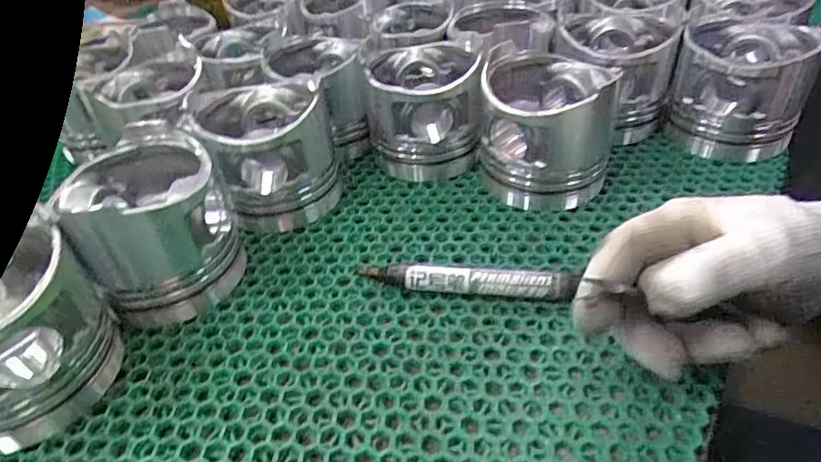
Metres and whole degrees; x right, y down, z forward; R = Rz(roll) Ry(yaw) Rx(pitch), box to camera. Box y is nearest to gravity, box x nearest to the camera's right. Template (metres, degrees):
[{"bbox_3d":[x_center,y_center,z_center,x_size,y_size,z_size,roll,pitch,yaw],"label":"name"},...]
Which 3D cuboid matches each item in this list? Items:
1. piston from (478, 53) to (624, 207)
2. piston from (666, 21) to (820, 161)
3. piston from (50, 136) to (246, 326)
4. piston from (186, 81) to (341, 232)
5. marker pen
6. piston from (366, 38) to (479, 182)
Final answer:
[{"bbox_3d":[0.095,-0.072,0.371,0.086,0.084,0.092,8,42,15],"label":"piston"},{"bbox_3d":[0.246,-0.110,0.395,0.082,0.087,0.089,19,46,26],"label":"piston"},{"bbox_3d":[-0.155,-0.005,0.322,0.087,0.082,0.090,-21,43,-18],"label":"piston"},{"bbox_3d":[-0.099,-0.055,0.377,0.084,0.078,0.084,-8,40,-4],"label":"piston"},{"bbox_3d":[0.033,0.027,0.307,0.121,0.017,0.014,3,41,10],"label":"marker pen"},{"bbox_3d":[0.011,-0.093,0.409,0.085,0.080,0.087,1,40,7],"label":"piston"}]

